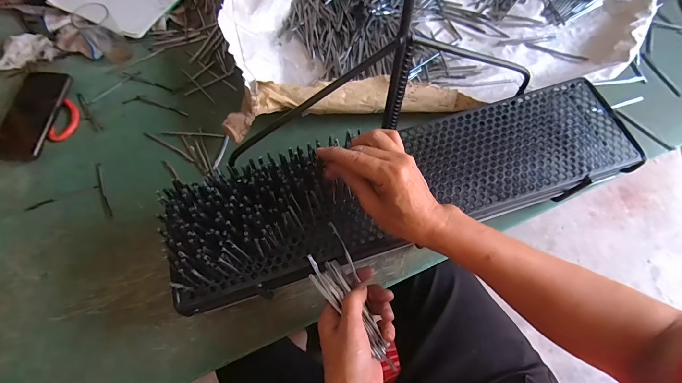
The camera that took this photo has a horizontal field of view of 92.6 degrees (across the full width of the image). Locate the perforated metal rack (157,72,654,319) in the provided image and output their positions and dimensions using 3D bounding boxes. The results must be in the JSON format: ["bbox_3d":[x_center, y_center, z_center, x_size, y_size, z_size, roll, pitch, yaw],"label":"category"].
[{"bbox_3d":[0.088,-0.009,0.420,0.592,0.087,0.141,-17,70,-12],"label":"perforated metal rack"}]

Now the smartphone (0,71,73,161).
[{"bbox_3d":[-0.503,-0.127,0.529,0.071,0.013,0.160,7,72,-10],"label":"smartphone"}]

